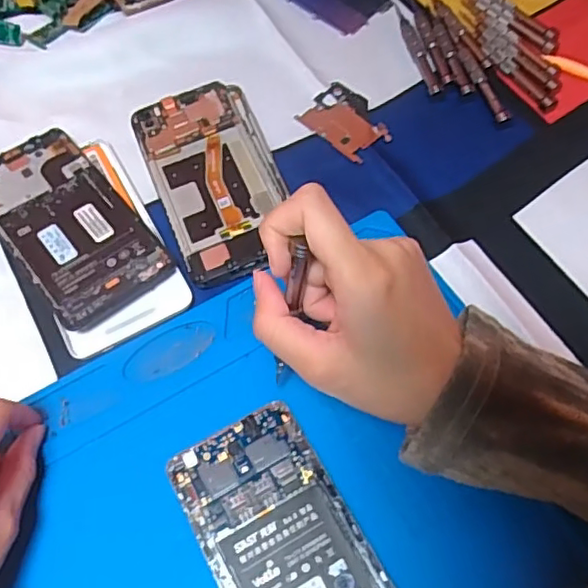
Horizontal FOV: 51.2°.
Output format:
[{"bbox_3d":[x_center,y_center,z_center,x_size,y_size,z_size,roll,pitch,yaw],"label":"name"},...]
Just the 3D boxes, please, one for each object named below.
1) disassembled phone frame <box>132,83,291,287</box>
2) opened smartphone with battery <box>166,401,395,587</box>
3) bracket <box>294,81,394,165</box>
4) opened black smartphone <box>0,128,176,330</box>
[{"bbox_3d":[-0.050,-0.078,0.403,0.080,0.012,0.150,-20,63,-9],"label":"disassembled phone frame"},{"bbox_3d":[-0.001,0.127,0.295,0.070,0.009,0.141,-28,65,-12],"label":"opened smartphone with battery"},{"bbox_3d":[0.037,-0.122,0.432,0.044,0.005,0.065,-38,67,-17],"label":"bracket"},{"bbox_3d":[-0.145,-0.047,0.391,0.072,0.015,0.151,-36,67,-16],"label":"opened black smartphone"}]

